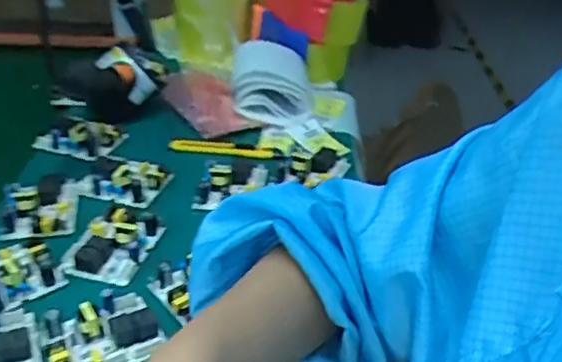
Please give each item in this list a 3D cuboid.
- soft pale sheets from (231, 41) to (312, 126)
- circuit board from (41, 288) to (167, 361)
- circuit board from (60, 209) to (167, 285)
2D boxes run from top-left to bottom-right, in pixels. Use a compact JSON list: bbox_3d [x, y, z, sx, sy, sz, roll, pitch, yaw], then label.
[{"bbox_3d":[-0.012,-0.125,0.790,0.097,0.054,0.143,2,33,0],"label":"soft pale sheets"},{"bbox_3d":[-0.130,0.107,0.451,0.079,0.024,0.062,-14,38,-28],"label":"circuit board"},{"bbox_3d":[-0.143,0.049,0.537,0.058,0.020,0.083,8,33,10],"label":"circuit board"}]

